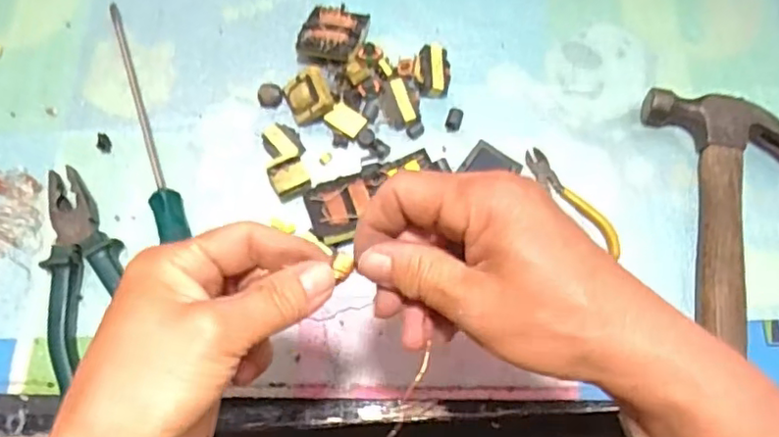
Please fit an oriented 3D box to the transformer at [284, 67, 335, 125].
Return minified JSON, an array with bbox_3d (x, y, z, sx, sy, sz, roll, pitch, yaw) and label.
[{"bbox_3d":[-0.066,-0.100,0.500,0.041,0.017,0.038,-37,89,20],"label":"transformer"}]

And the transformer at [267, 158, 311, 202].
[{"bbox_3d":[-0.078,-0.031,0.479,0.029,0.020,0.029,-24,101,-12],"label":"transformer"}]

